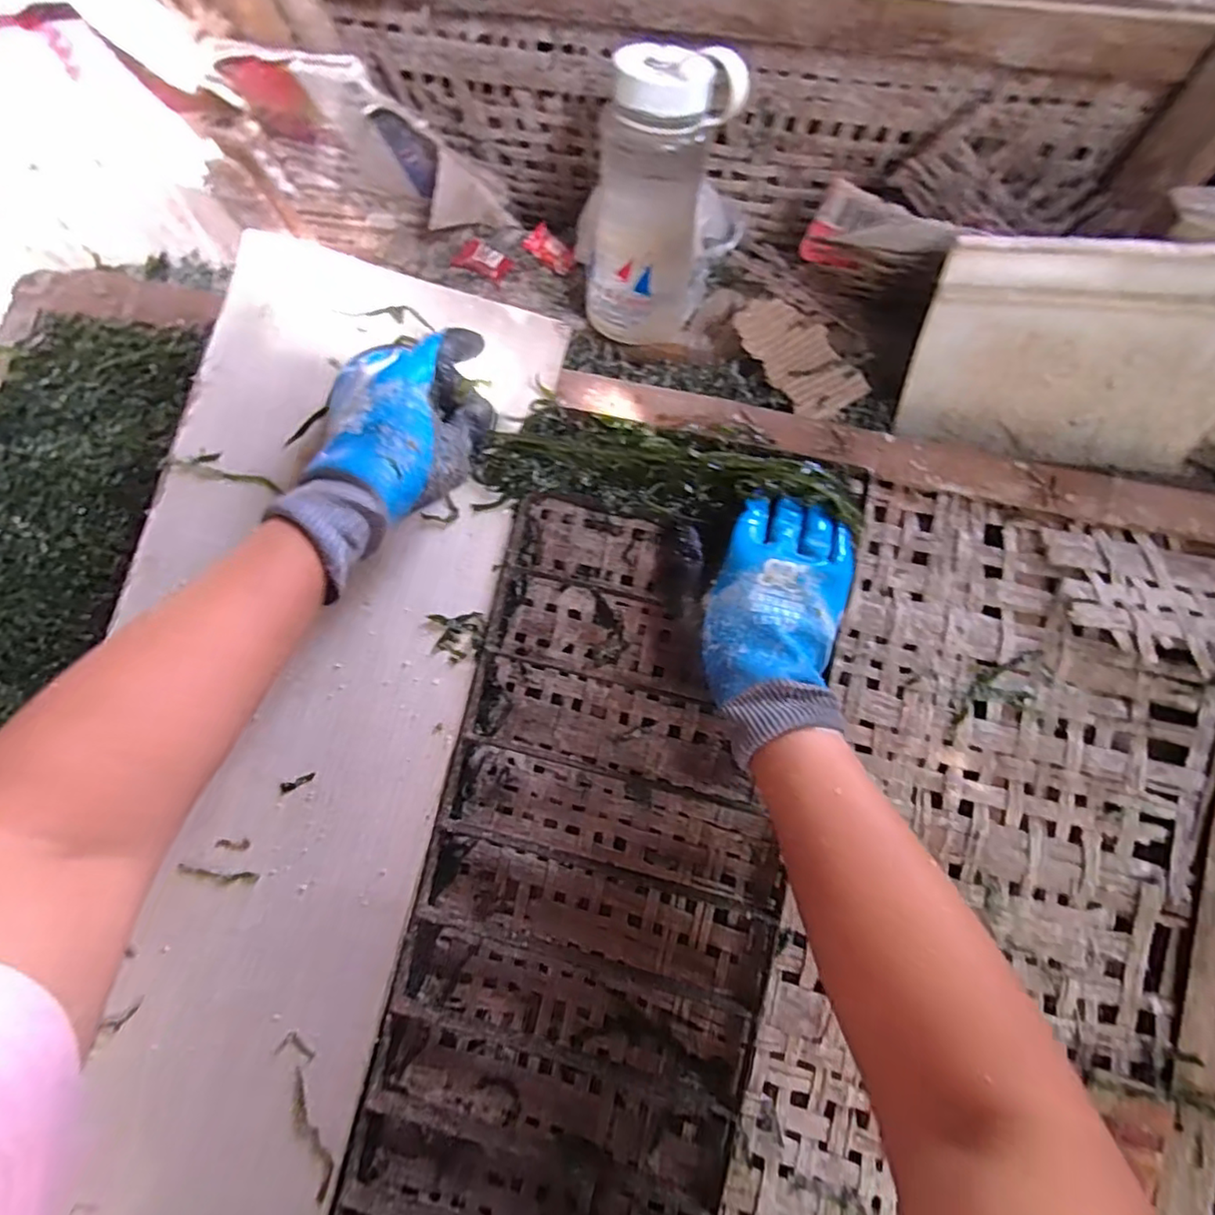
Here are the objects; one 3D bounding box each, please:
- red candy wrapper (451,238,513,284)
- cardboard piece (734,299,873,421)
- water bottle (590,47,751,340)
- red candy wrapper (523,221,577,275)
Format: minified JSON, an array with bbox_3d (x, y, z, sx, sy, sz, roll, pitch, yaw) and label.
[{"bbox_3d":[-0.119,-0.325,0.587,0.047,0.026,0.034,23,73,9],"label":"red candy wrapper"},{"bbox_3d":[0.156,-0.201,0.505,0.071,0.015,0.120,-23,70,-15],"label":"cardboard piece"},{"bbox_3d":[0.038,-0.312,0.489,0.096,0.201,0.093,16,47,0],"label":"water bottle"},{"bbox_3d":[-0.051,-0.336,0.592,0.052,0.016,0.027,39,76,13],"label":"red candy wrapper"}]

